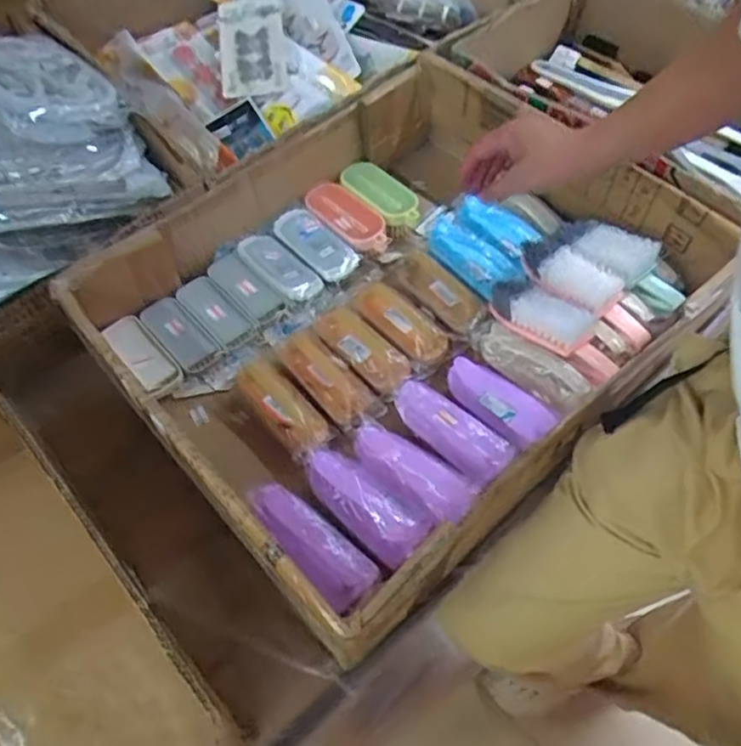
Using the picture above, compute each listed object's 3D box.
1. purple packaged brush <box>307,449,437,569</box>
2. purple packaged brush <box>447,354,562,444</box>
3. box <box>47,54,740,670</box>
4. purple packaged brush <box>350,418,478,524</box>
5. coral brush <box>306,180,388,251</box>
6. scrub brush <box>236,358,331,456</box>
[{"bbox_3d":[-0.010,0.121,0.627,0.139,0.030,0.058,38,67,22],"label":"purple packaged brush"},{"bbox_3d":[0.134,0.032,0.688,0.121,0.043,0.046,35,66,21],"label":"purple packaged brush"},{"bbox_3d":[0.031,-0.081,0.737,0.574,0.141,0.497,-36,64,-19],"label":"box"},{"bbox_3d":[0.039,0.094,0.641,0.132,0.027,0.045,36,66,21],"label":"purple packaged brush"},{"bbox_3d":[-0.025,-0.206,0.850,0.124,0.031,0.053,36,66,21],"label":"coral brush"},{"bbox_3d":[-0.100,0.035,0.714,0.046,0.024,0.131,-37,64,-19],"label":"scrub brush"}]

